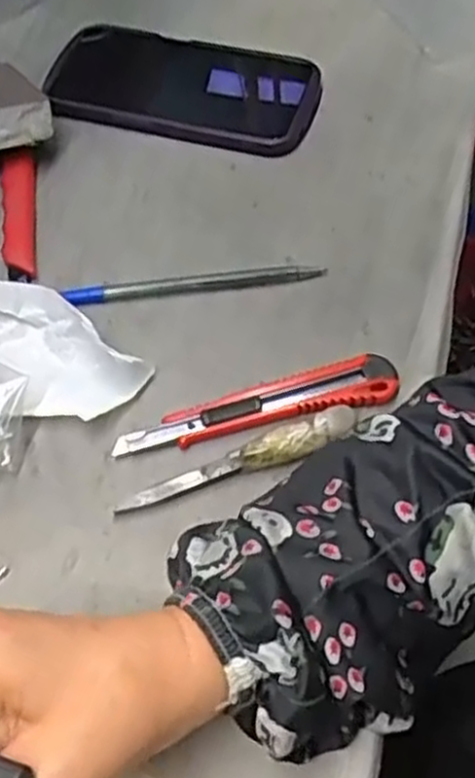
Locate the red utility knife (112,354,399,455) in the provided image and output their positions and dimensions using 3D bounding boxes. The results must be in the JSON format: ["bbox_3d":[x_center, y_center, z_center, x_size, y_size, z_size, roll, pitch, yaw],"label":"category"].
[{"bbox_3d":[0.010,0.010,0.376,0.136,0.011,0.023,-14,62,-5],"label":"red utility knife"}]

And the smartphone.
[{"bbox_3d":[-0.035,-0.195,0.497,0.176,0.017,0.082,16,63,11],"label":"smartphone"}]

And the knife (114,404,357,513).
[{"bbox_3d":[0.000,0.033,0.359,0.113,0.015,0.016,-19,62,-8],"label":"knife"}]

